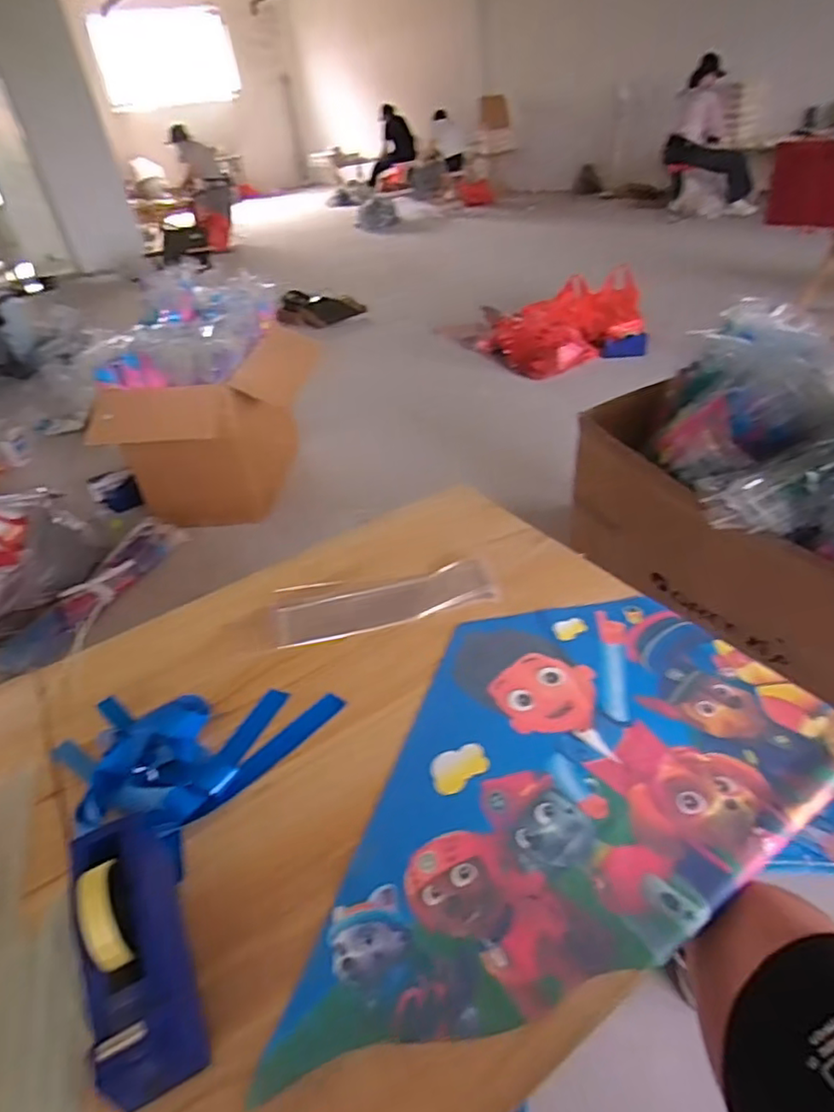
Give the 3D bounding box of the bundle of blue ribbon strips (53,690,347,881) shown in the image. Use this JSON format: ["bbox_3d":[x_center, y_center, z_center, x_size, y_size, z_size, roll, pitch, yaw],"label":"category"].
[{"bbox_3d":[-0.291,0.229,0.744,0.295,0.028,0.247,9,38,21],"label":"bundle of blue ribbon strips"}]

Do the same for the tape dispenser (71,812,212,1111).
[{"bbox_3d":[-0.245,0.328,0.526,0.070,0.112,0.213,-21,38,-20],"label":"tape dispenser"}]

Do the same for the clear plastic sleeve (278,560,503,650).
[{"bbox_3d":[-0.051,0.063,0.955,0.335,0.021,0.116,-10,36,-6],"label":"clear plastic sleeve"}]

